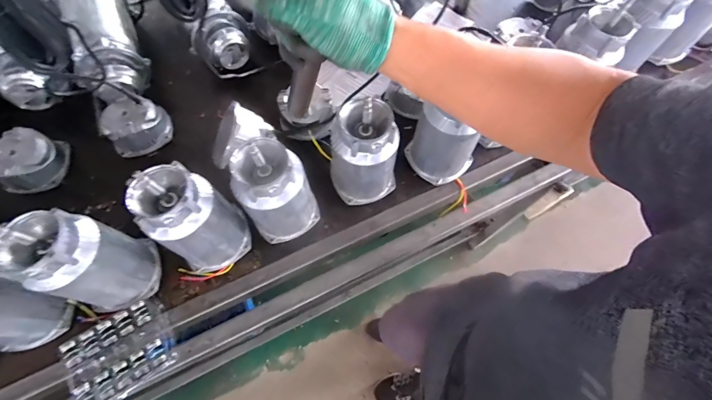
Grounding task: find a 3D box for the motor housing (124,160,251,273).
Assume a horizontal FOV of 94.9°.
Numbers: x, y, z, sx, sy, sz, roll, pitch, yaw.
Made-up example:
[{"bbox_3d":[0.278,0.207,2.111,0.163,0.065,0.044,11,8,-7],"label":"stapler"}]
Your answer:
[{"bbox_3d":[-0.276,0.041,0.571,0.115,0.226,0.132,41,72,16],"label":"motor housing"}]

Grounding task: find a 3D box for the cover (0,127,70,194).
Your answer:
[{"bbox_3d":[-0.716,-0.082,0.722,0.134,0.082,0.134,22,68,9],"label":"cover"}]

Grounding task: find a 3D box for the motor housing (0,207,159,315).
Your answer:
[{"bbox_3d":[-0.439,0.104,0.544,0.109,0.216,0.126,-8,67,-4],"label":"motor housing"}]

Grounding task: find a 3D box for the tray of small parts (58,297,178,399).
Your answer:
[{"bbox_3d":[-0.419,0.272,0.577,0.171,0.024,0.132,-29,70,-13],"label":"tray of small parts"}]

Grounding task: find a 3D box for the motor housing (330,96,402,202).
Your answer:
[{"bbox_3d":[0.017,-0.080,0.621,0.106,0.234,0.107,0,66,-1],"label":"motor housing"}]

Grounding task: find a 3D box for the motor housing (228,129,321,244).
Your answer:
[{"bbox_3d":[-0.142,-0.015,0.598,0.127,0.227,0.110,-19,68,-9],"label":"motor housing"}]

